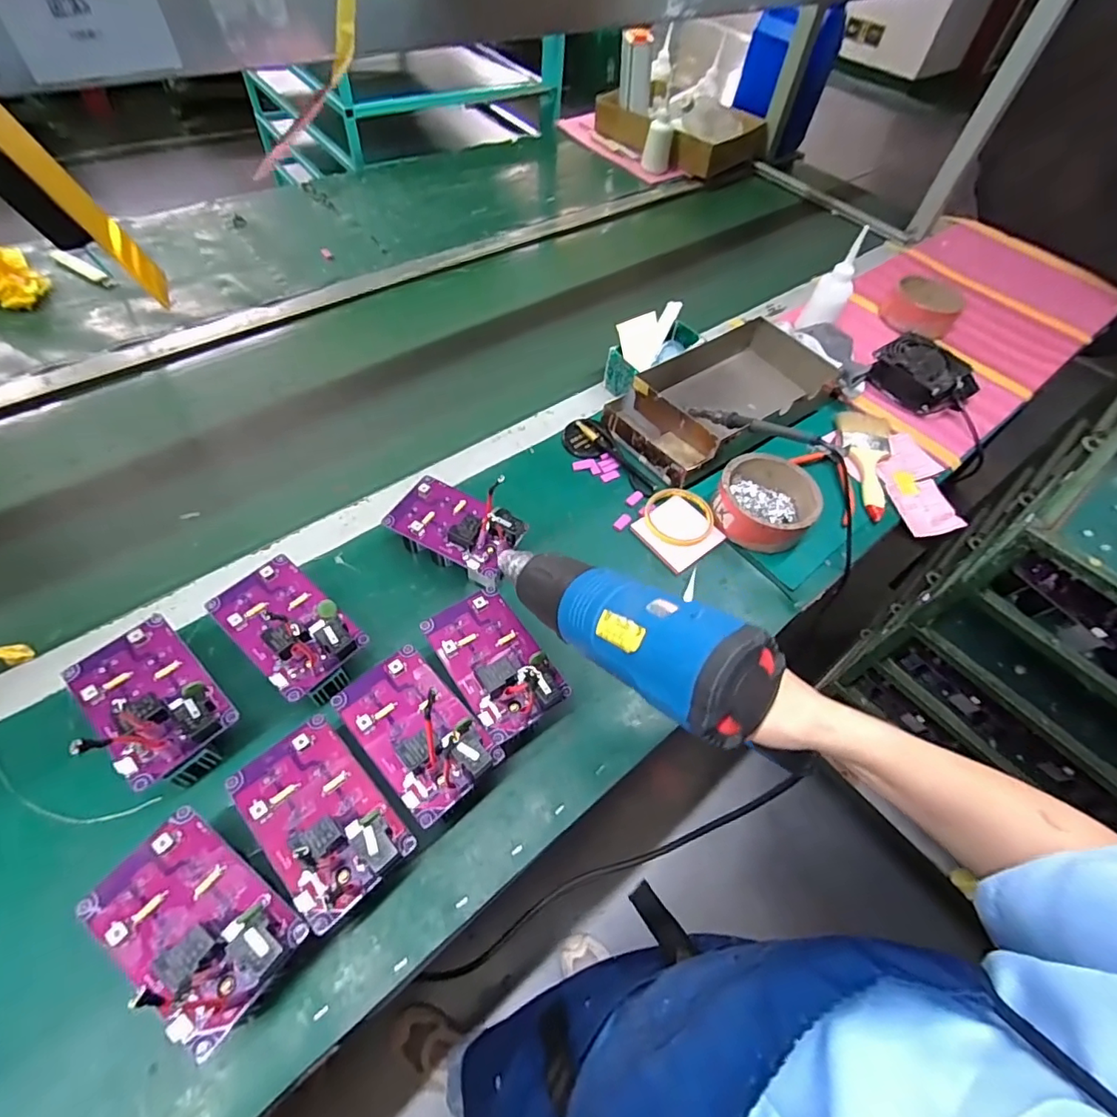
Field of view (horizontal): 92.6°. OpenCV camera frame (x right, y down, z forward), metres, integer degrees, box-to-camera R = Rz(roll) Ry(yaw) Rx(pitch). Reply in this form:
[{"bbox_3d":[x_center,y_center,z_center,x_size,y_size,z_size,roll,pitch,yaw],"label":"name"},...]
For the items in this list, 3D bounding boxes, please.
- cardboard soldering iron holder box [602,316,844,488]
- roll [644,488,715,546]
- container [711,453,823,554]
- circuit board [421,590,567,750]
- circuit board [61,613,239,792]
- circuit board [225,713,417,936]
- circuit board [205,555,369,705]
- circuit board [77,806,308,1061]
[{"bbox_3d":[0.239,-0.239,0.777,0.341,0.057,0.188,-33,64,-24],"label":"cardboard soldering iron holder box"},{"bbox_3d":[0.151,-0.054,0.673,0.088,0.009,0.088,3,55,-4],"label":"roll"},{"bbox_3d":[0.260,-0.069,0.677,0.117,0.058,0.122,3,55,-4],"label":"container"},{"bbox_3d":[-0.060,0.090,0.496,0.082,0.023,0.142,-29,63,-23],"label":"circuit board"},{"bbox_3d":[-0.349,0.125,0.462,0.139,0.075,0.090,38,61,20],"label":"circuit board"},{"bbox_3d":[-0.185,0.192,0.409,0.084,0.040,0.142,-36,66,-26],"label":"circuit board"},{"bbox_3d":[-0.258,0.069,0.515,0.144,0.061,0.087,38,60,19],"label":"circuit board"},{"bbox_3d":[-0.254,0.249,0.367,0.137,0.037,0.082,32,59,16],"label":"circuit board"}]

